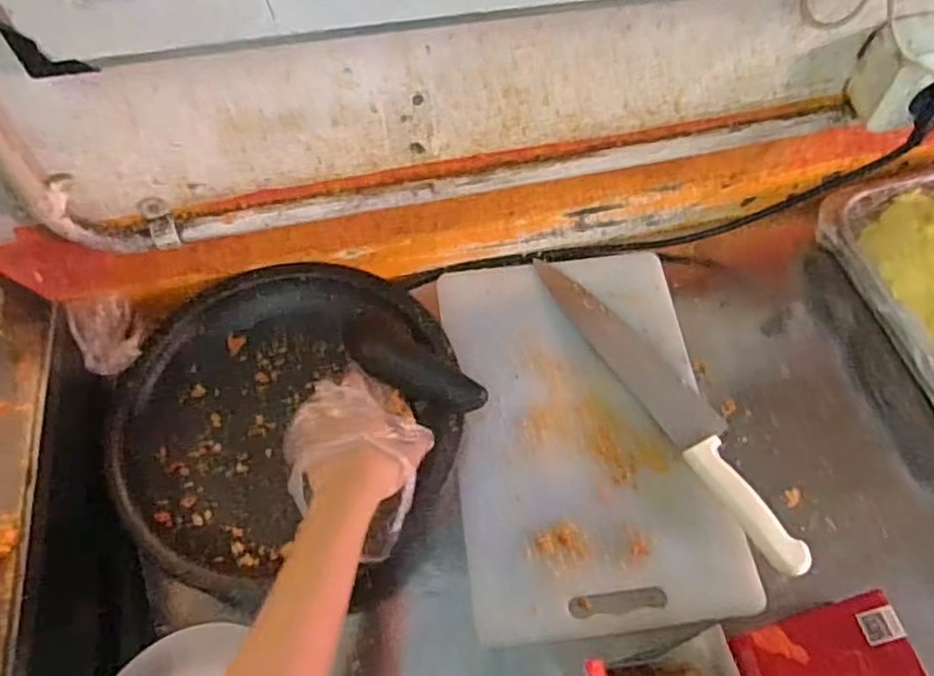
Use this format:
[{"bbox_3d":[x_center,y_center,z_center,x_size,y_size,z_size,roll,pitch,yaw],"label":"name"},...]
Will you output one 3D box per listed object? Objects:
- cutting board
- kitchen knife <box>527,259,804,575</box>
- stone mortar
[{"bbox_3d":[0.102,0.075,0.622,0.222,0.026,0.349,-6,60,-2],"label":"cutting board"},{"bbox_3d":[0.181,0.050,0.623,0.053,0.021,0.345,-29,63,-14],"label":"kitchen knife"},{"bbox_3d":[-0.152,0.072,0.598,0.293,0.063,0.284,-1,60,1],"label":"stone mortar"}]

